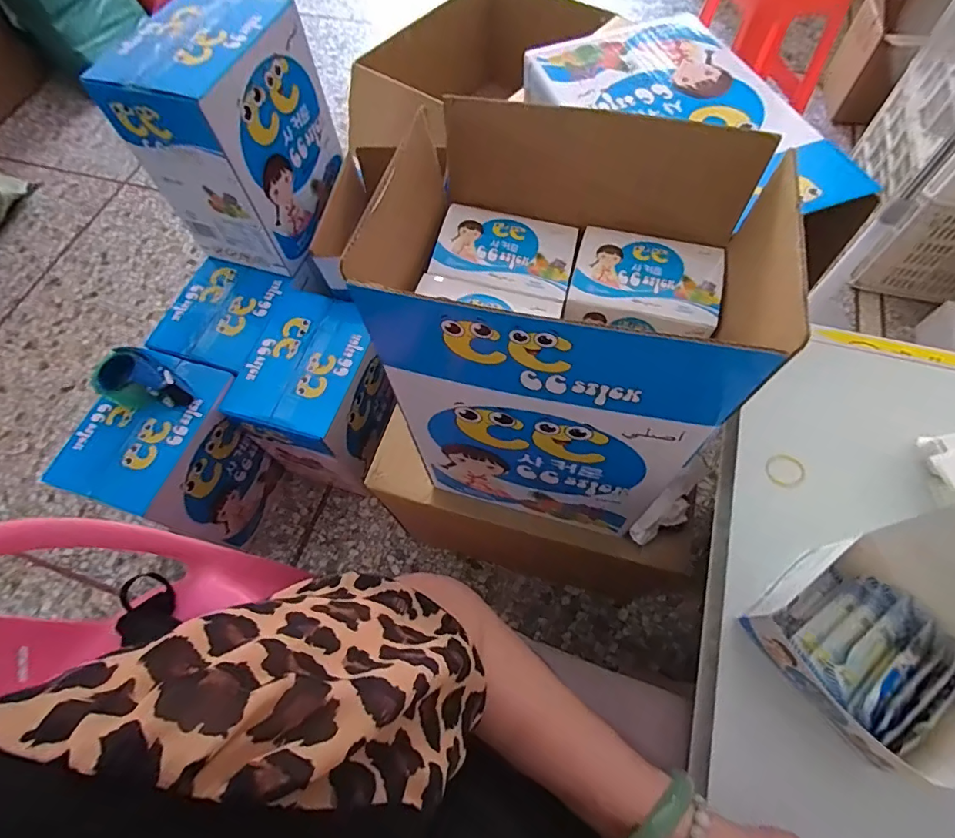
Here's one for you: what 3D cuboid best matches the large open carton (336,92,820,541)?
[{"bbox_3d":[0.090,-0.080,0.551,0.310,0.410,0.253,13,66,9],"label":"large open carton"}]

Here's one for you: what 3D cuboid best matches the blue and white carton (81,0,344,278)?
[{"bbox_3d":[-0.451,-0.544,0.929,0.207,0.355,0.324,18,67,12],"label":"blue and white carton"}]

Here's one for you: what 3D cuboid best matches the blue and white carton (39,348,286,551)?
[{"bbox_3d":[-0.619,0.077,1.031,0.228,0.376,0.295,14,66,10],"label":"blue and white carton"}]

